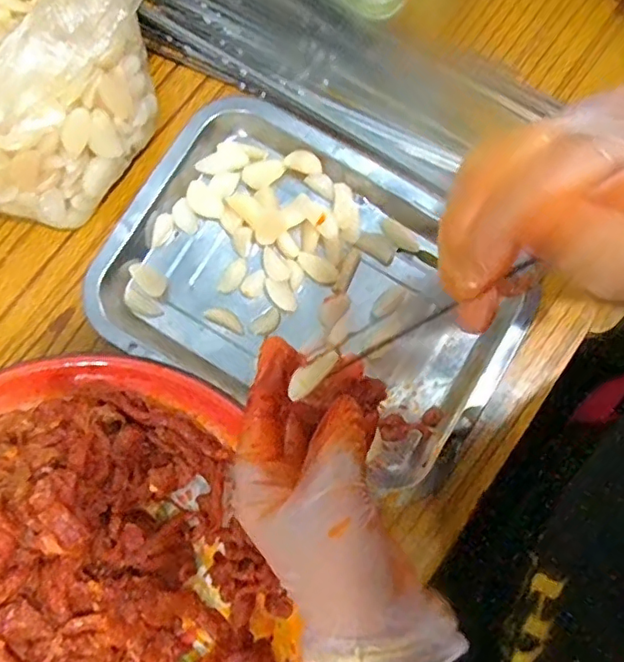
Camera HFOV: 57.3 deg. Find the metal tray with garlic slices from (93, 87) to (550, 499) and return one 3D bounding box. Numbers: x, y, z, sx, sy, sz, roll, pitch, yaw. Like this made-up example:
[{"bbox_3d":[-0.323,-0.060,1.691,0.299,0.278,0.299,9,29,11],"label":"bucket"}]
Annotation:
[{"bbox_3d":[0.004,-0.032,0.366,0.252,0.023,0.180,29,81,5],"label":"metal tray with garlic slices"}]

